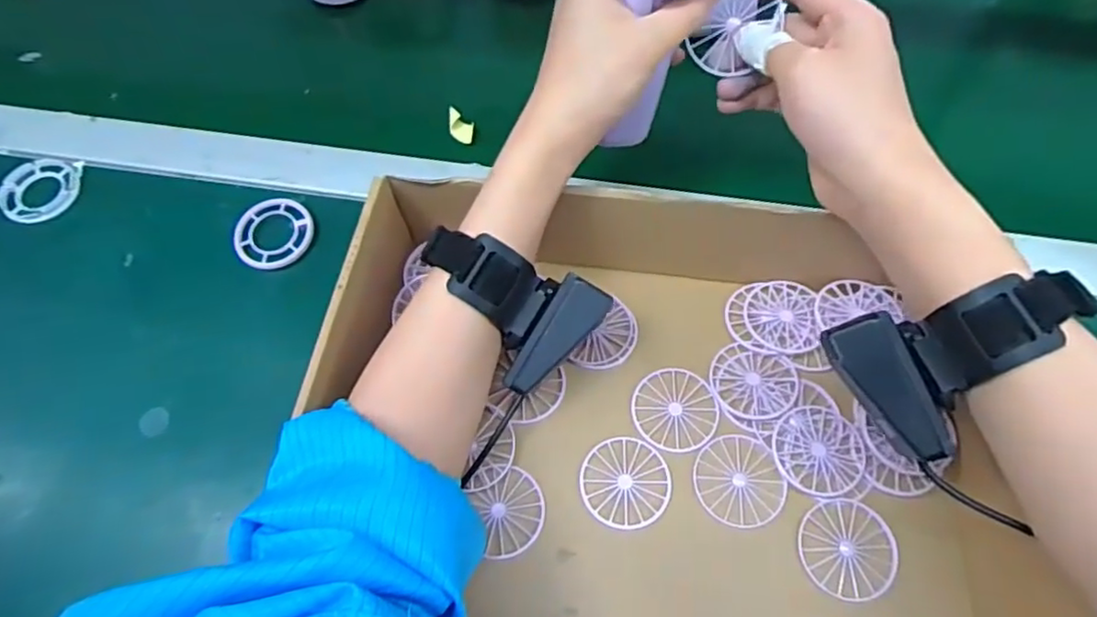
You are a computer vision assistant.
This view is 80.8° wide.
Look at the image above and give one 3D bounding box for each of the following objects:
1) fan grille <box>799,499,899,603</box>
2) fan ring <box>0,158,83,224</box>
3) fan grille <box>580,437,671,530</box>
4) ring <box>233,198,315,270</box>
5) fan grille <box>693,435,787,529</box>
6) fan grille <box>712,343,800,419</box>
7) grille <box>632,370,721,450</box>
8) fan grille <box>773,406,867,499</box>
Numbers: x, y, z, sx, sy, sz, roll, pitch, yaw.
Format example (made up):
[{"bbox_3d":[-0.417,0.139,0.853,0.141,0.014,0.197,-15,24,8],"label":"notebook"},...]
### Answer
[{"bbox_3d":[0.160,0.130,0.346,0.051,0.011,0.050,4,64,3],"label":"fan grille"},{"bbox_3d":[-0.365,-0.089,0.465,0.049,0.008,0.056,-15,65,-15],"label":"fan ring"},{"bbox_3d":[0.043,0.097,0.363,0.049,0.004,0.049,-1,64,1],"label":"fan grille"},{"bbox_3d":[-0.185,-0.050,0.433,0.048,0.010,0.050,1,73,-5],"label":"ring"},{"bbox_3d":[0.107,0.096,0.362,0.048,0.004,0.049,-14,65,-6],"label":"fan grille"},{"bbox_3d":[0.123,0.043,0.383,0.049,0.004,0.046,-1,64,1],"label":"fan grille"},{"bbox_3d":[0.075,0.059,0.381,0.048,0.004,0.049,-1,64,1],"label":"grille"},{"bbox_3d":[0.153,0.081,0.364,0.049,0.004,0.049,4,64,3],"label":"fan grille"}]

